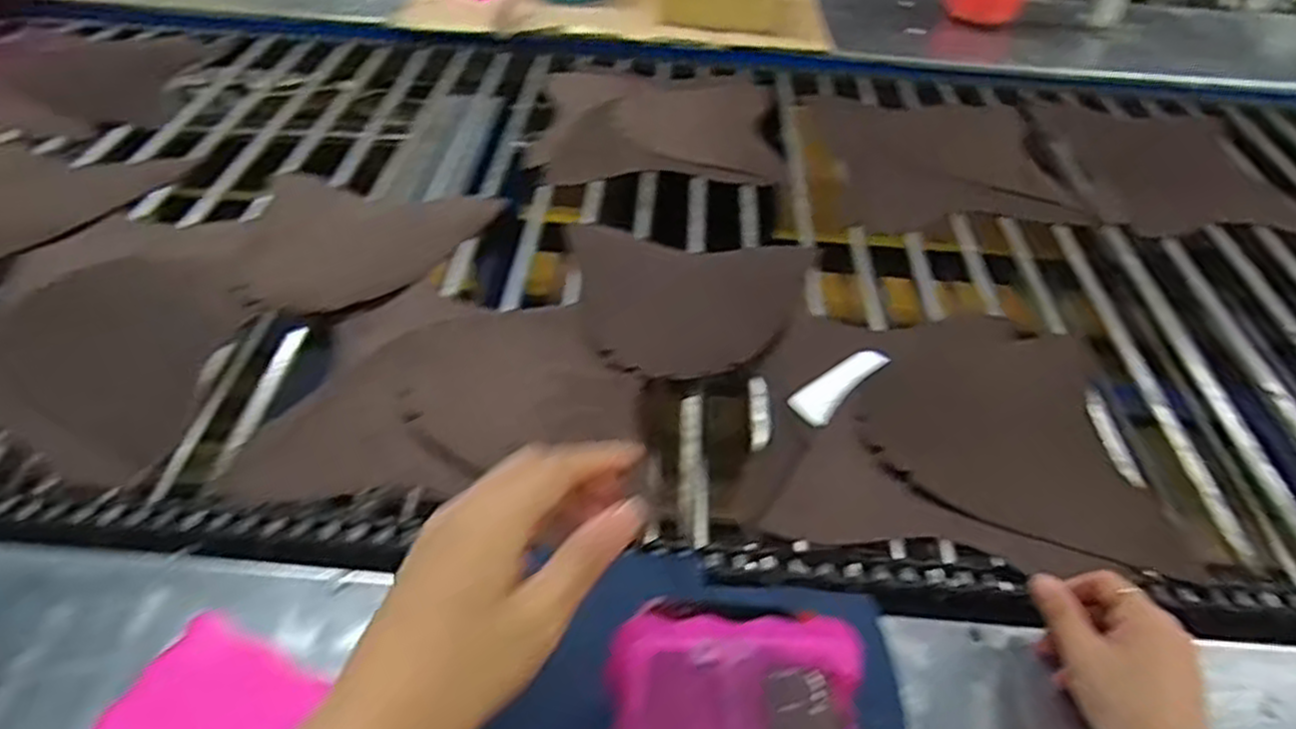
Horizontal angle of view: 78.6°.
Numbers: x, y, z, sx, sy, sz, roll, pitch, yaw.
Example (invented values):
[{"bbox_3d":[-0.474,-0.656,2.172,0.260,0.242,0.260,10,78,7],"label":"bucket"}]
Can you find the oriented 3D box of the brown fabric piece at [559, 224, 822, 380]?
[{"bbox_3d":[0.037,-0.065,0.744,0.235,0.011,0.209,6,43,2],"label":"brown fabric piece"}]

